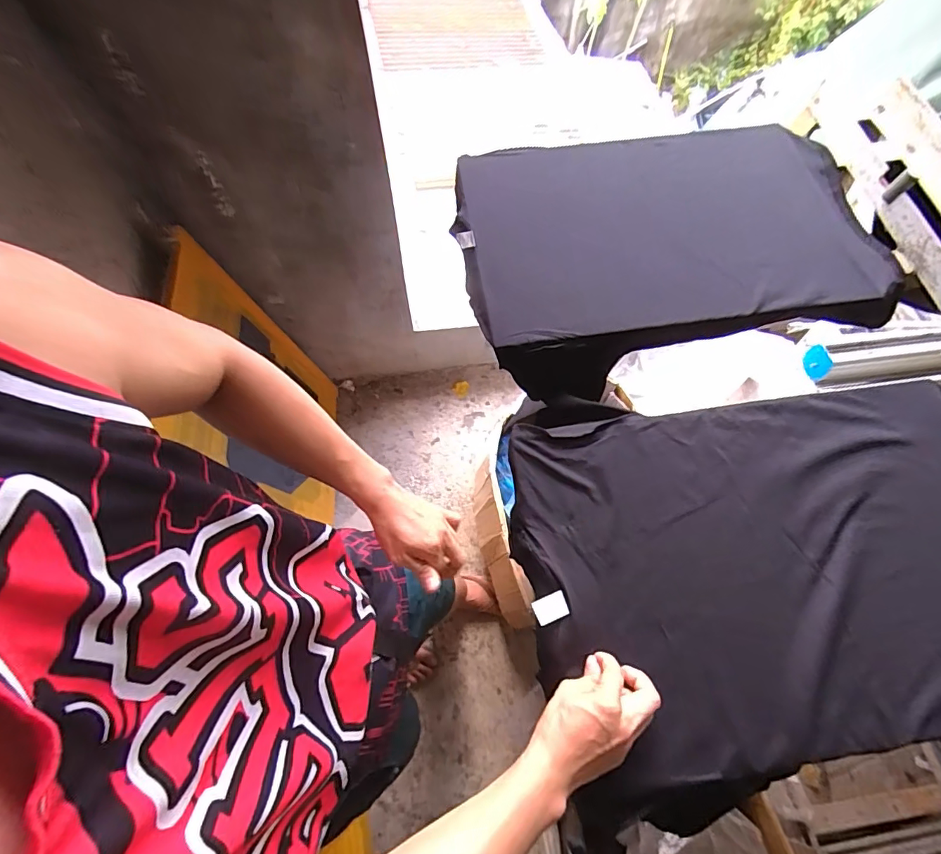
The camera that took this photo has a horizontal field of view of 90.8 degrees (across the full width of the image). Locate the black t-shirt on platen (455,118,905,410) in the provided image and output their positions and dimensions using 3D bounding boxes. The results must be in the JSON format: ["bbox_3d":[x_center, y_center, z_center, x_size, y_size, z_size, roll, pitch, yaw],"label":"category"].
[{"bbox_3d":[0.328,-0.327,0.807,0.695,0.093,0.453,-14,69,-6],"label":"black t-shirt on platen"}]

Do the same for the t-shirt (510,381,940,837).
[{"bbox_3d":[0.390,0.150,0.569,0.644,0.029,0.458,-7,66,-3],"label":"t-shirt"}]

